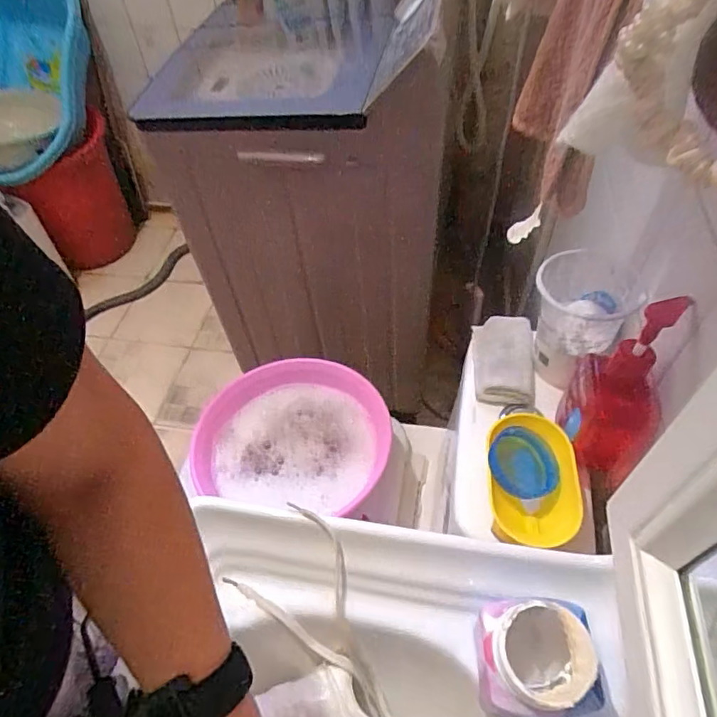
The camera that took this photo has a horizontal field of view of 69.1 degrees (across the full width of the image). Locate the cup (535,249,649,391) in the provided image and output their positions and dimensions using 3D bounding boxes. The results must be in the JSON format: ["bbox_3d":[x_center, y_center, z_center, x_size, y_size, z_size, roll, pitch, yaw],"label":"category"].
[{"bbox_3d":[0.275,-0.051,0.670,0.113,0.136,0.124,15,53,14],"label":"cup"}]

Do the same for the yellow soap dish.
[{"bbox_3d":[0.192,0.131,0.572,0.095,0.042,0.133,2,51,4],"label":"yellow soap dish"}]

